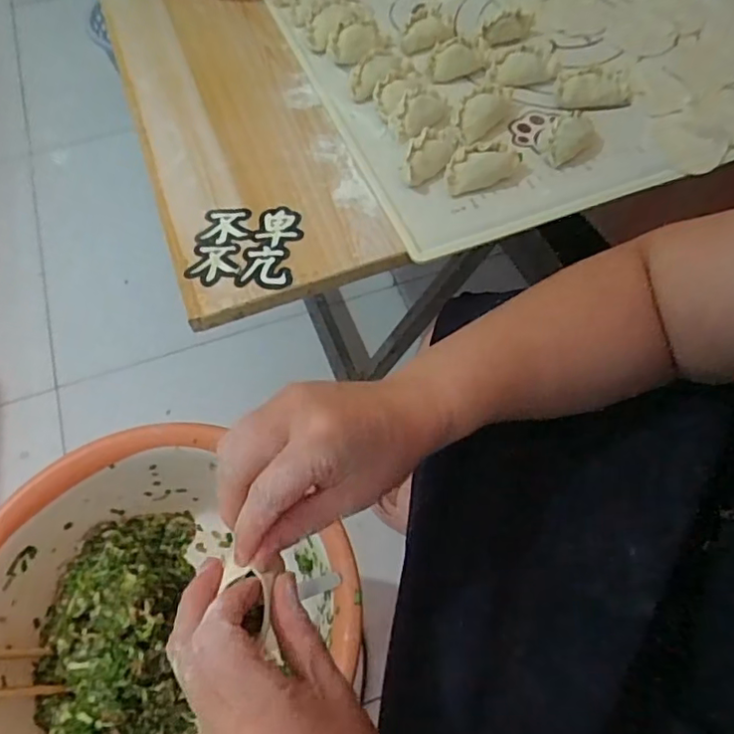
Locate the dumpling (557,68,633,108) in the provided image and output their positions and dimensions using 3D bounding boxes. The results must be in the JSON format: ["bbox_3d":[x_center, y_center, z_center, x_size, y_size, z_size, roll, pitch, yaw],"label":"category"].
[{"bbox_3d":[0.184,-0.225,0.488,0.062,0.016,0.032,-2,60,-1],"label":"dumpling"}]

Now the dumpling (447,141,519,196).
[{"bbox_3d":[0.084,-0.148,0.443,0.056,0.019,0.027,-21,62,-12],"label":"dumpling"}]

